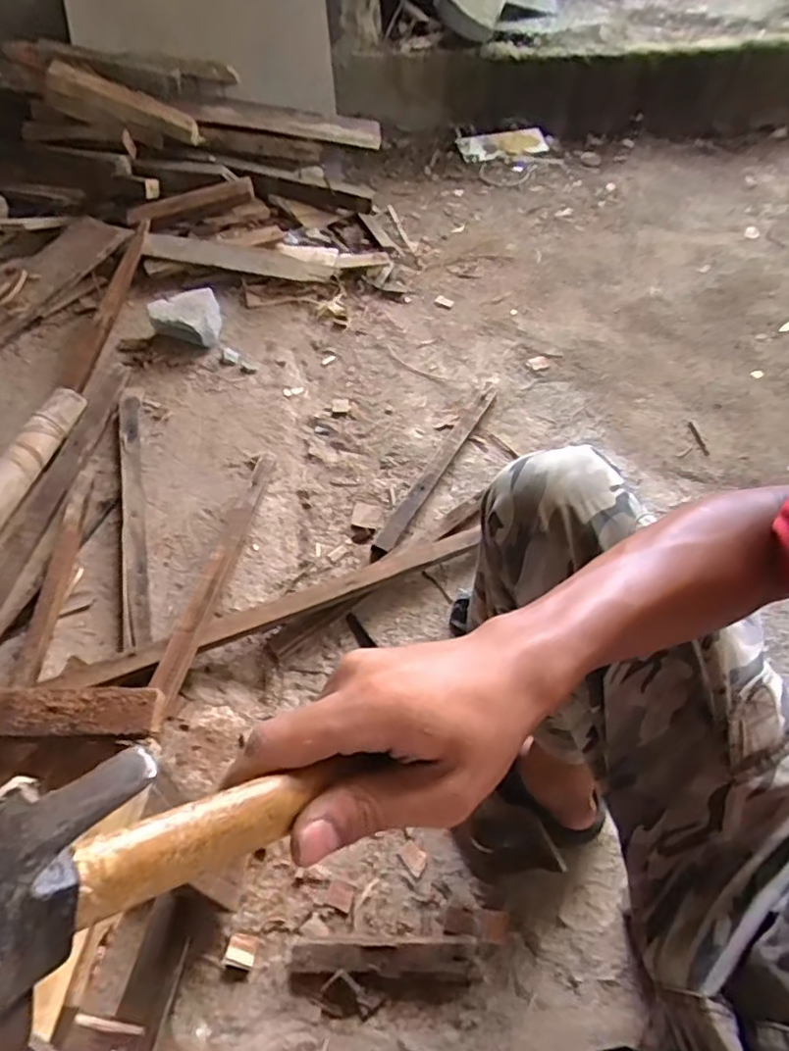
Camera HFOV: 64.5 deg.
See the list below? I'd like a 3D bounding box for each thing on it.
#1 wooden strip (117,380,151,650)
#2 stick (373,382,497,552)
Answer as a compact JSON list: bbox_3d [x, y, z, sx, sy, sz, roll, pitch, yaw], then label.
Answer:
[{"bbox_3d":[-0.427,-0.039,1.009,0.048,0.024,0.538,-10,57,-11],"label":"wooden strip"},{"bbox_3d":[0.084,-0.122,1.128,0.038,0.030,0.463,26,58,13],"label":"stick"}]

